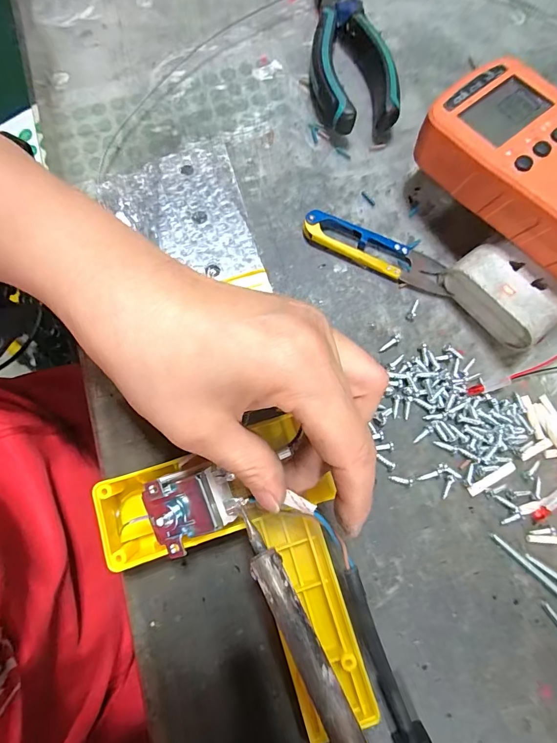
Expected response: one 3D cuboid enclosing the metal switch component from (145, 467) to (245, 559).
[{"bbox_3d":[-0.038,0.062,0.176,0.039,0.012,0.033,-20,80,-5],"label":"metal switch component"}]

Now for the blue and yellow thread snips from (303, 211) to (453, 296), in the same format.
[{"bbox_3d":[0.063,-0.075,0.240,0.097,0.012,0.022,21,79,3],"label":"blue and yellow thread snips"}]

